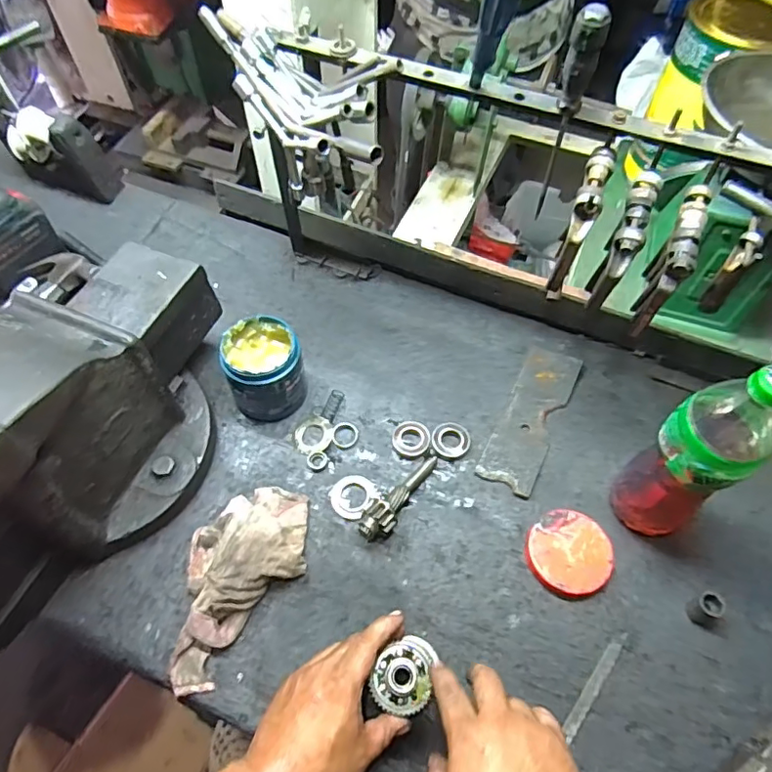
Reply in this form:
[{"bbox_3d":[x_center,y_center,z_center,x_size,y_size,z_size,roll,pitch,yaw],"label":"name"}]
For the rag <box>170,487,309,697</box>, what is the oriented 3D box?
[{"bbox_3d":[-0.163,0.198,0.582,0.110,0.040,0.213,28,63,15],"label":"rag"}]

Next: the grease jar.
[{"bbox_3d":[-0.145,-0.021,0.675,0.084,0.103,0.087,1,59,-1],"label":"grease jar"}]

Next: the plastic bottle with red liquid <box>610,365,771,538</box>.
[{"bbox_3d":[0.292,0.072,0.522,0.076,0.274,0.081,-25,63,-15],"label":"plastic bottle with red liquid"}]

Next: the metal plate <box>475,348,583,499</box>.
[{"bbox_3d":[0.183,0.038,0.697,0.069,0.009,0.204,27,63,9],"label":"metal plate"}]

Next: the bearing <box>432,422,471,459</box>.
[{"bbox_3d":[0.080,0.066,0.679,0.045,0.009,0.046,0,60,0],"label":"bearing"}]

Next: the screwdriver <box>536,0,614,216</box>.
[{"bbox_3d":[0.160,-0.244,0.493,0.025,0.174,0.024,15,60,8],"label":"screwdriver"}]

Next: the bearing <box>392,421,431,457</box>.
[{"bbox_3d":[0.031,0.066,0.679,0.044,0.013,0.045,13,60,7],"label":"bearing"}]

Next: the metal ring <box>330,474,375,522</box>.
[{"bbox_3d":[-0.040,0.127,0.641,0.048,0.005,0.052,1,59,-1],"label":"metal ring"}]

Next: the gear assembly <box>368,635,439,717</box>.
[{"bbox_3d":[0.019,0.267,0.514,0.057,0.051,0.068,17,61,10],"label":"gear assembly"}]

